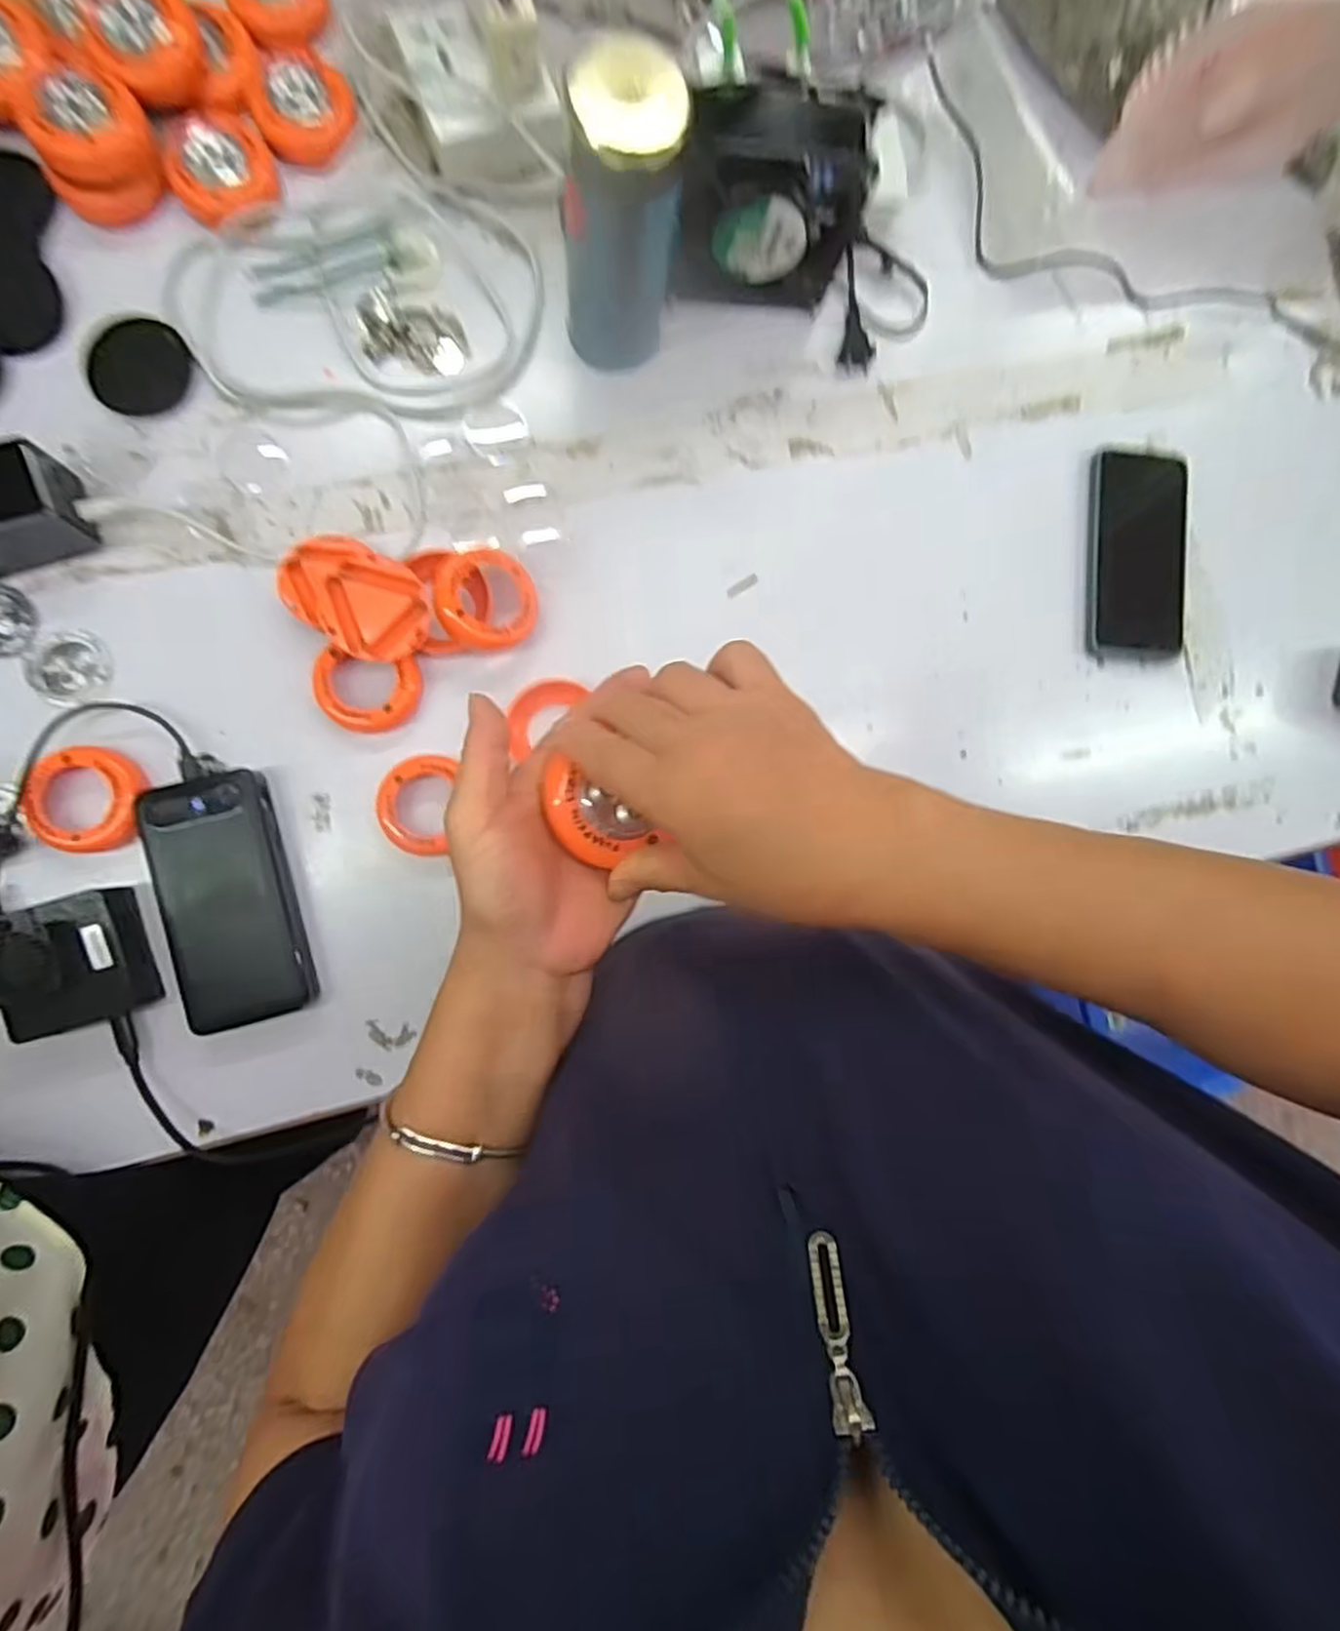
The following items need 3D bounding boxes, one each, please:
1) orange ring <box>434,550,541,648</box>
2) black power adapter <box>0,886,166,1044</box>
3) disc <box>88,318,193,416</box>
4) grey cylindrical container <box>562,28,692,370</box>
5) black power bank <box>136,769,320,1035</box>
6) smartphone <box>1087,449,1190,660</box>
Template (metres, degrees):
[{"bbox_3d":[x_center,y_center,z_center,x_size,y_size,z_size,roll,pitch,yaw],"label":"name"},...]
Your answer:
[{"bbox_3d":[-0.119,-0.143,0.474,0.066,0.016,0.063,2,86,-26],"label":"orange ring"},{"bbox_3d":[-0.359,0.088,0.432,0.070,0.045,0.075,-15,90,-7],"label":"black power adapter"},{"bbox_3d":[-0.350,-0.296,0.475,0.061,0.004,0.063,0,89,-7],"label":"disc"},{"bbox_3d":[-0.030,-0.342,0.431,0.063,0.172,0.059,0,89,-7],"label":"grey cylindrical container"},{"bbox_3d":[-0.278,0.053,0.461,0.075,0.031,0.155,-13,90,-7],"label":"black power bank"},{"bbox_3d":[0.355,-0.200,0.543,0.078,0.015,0.158,1,89,-7],"label":"smartphone"}]

